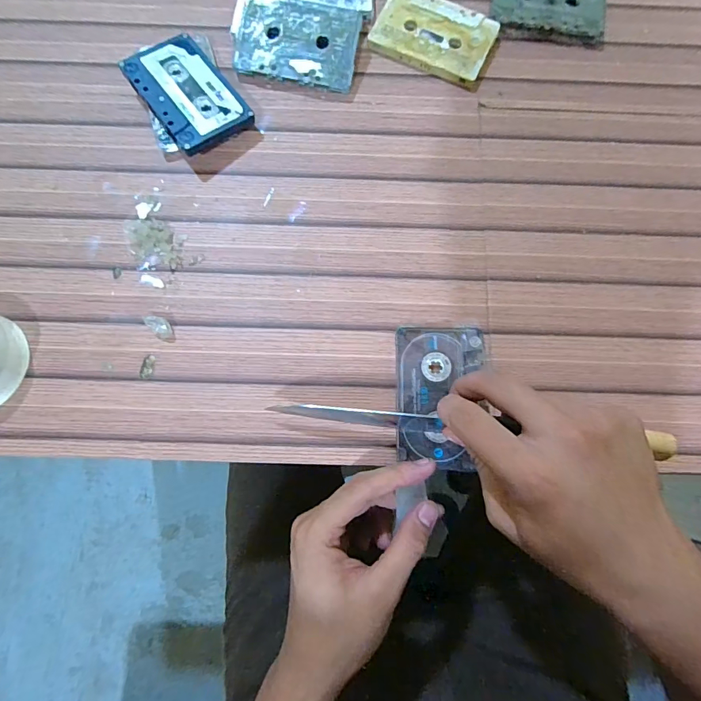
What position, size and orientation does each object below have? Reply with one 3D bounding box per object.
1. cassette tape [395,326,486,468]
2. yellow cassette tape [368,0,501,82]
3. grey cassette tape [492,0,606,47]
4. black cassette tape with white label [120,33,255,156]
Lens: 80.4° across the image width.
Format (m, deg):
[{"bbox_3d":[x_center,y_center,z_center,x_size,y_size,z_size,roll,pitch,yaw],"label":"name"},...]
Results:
[{"bbox_3d":[0.064,0.031,0.292,0.061,0.008,0.099,1,78,-1],"label":"cassette tape"},{"bbox_3d":[0.072,-0.275,0.360,0.100,0.011,0.063,26,79,5],"label":"yellow cassette tape"},{"bbox_3d":[0.178,-0.311,0.371,0.101,0.008,0.071,8,78,1],"label":"grey cassette tape"},{"bbox_3d":[-0.133,-0.208,0.337,0.063,0.016,0.100,-36,81,-14],"label":"black cassette tape with white label"}]

